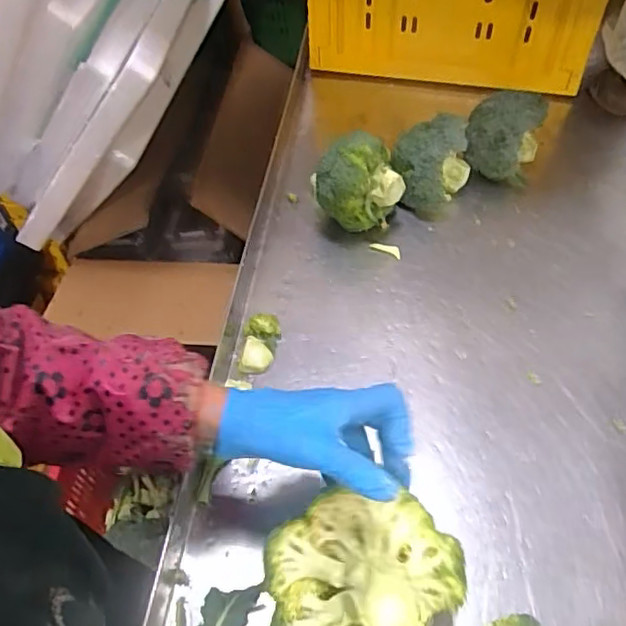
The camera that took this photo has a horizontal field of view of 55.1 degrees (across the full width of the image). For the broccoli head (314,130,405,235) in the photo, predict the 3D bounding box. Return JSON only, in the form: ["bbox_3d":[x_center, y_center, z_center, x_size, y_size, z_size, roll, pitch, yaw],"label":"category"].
[{"bbox_3d":[0.051,-0.149,0.697,0.096,0.106,0.083,-8,54,-2],"label":"broccoli head"}]

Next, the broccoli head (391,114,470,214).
[{"bbox_3d":[0.143,-0.179,0.725,0.089,0.086,0.102,12,55,12],"label":"broccoli head"}]

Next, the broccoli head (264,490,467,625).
[{"bbox_3d":[0.033,0.188,0.414,0.135,0.085,0.135,0,67,-1],"label":"broccoli head"}]

